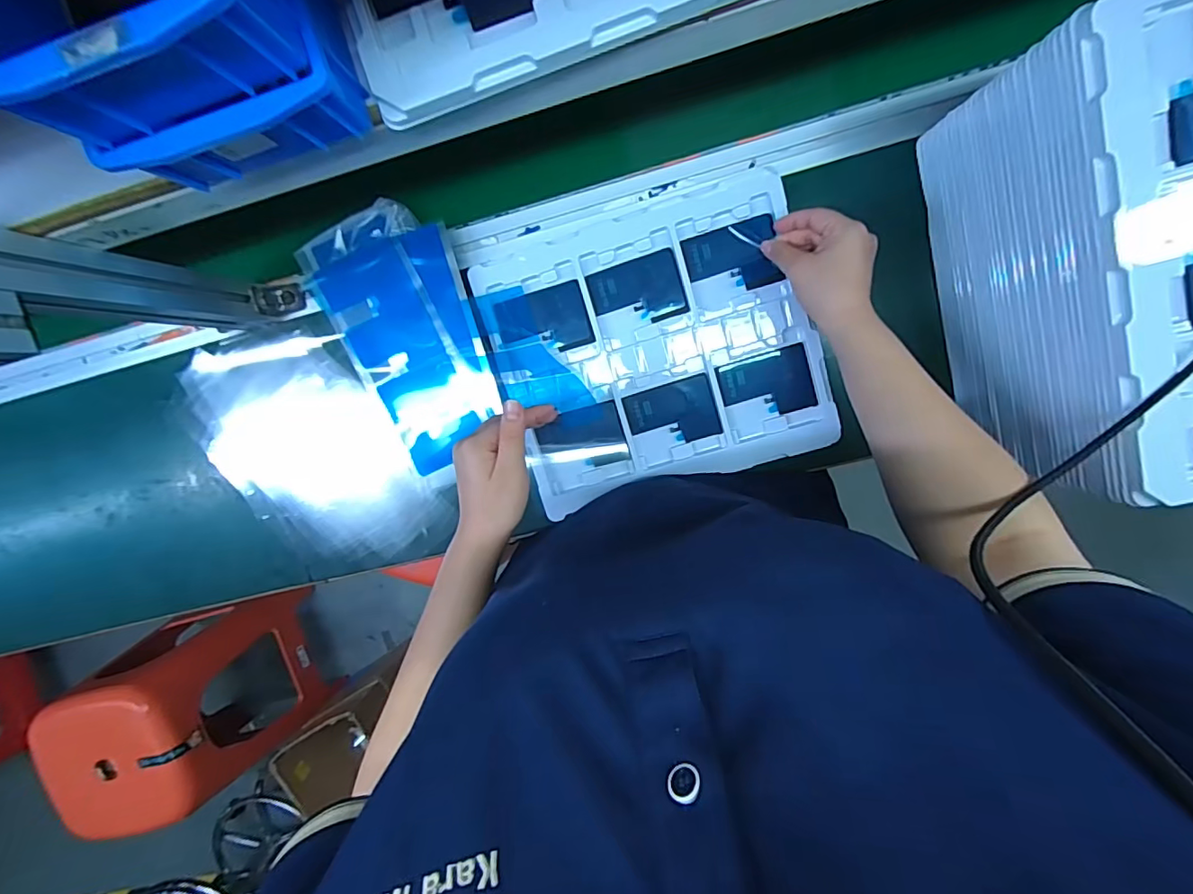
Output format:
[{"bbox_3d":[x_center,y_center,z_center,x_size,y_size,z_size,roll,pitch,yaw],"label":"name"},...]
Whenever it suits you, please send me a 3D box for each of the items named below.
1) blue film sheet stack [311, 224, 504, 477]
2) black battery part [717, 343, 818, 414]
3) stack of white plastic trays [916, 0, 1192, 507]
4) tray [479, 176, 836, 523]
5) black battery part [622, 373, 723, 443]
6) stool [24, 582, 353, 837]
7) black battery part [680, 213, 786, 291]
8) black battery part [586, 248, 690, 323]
[{"bbox_3d":[-0.180,-0.093,0.540,0.130,0.021,0.223,-17,101,5],"label":"blue film sheet stack"},{"bbox_3d":[0.176,-0.064,0.539,0.091,0.004,0.064,-14,97,7],"label":"black battery part"},{"bbox_3d":[0.467,-0.154,0.407,0.274,0.187,0.320,-13,97,7],"label":"stack of white plastic trays"},{"bbox_3d":[0.058,-0.095,0.533,0.310,0.019,0.272,-16,97,7],"label":"tray"},{"bbox_3d":[0.080,-0.034,0.552,0.090,0.004,0.065,-17,96,7],"label":"black battery part"},{"bbox_3d":[-0.885,0.577,1.142,0.386,0.377,0.358,-23,96,8],"label":"stool"},{"bbox_3d":[0.134,-0.186,0.519,0.087,0.005,0.065,-14,97,7],"label":"black battery part"},{"bbox_3d":[0.042,-0.157,0.532,0.090,0.006,0.065,-16,97,7],"label":"black battery part"}]

